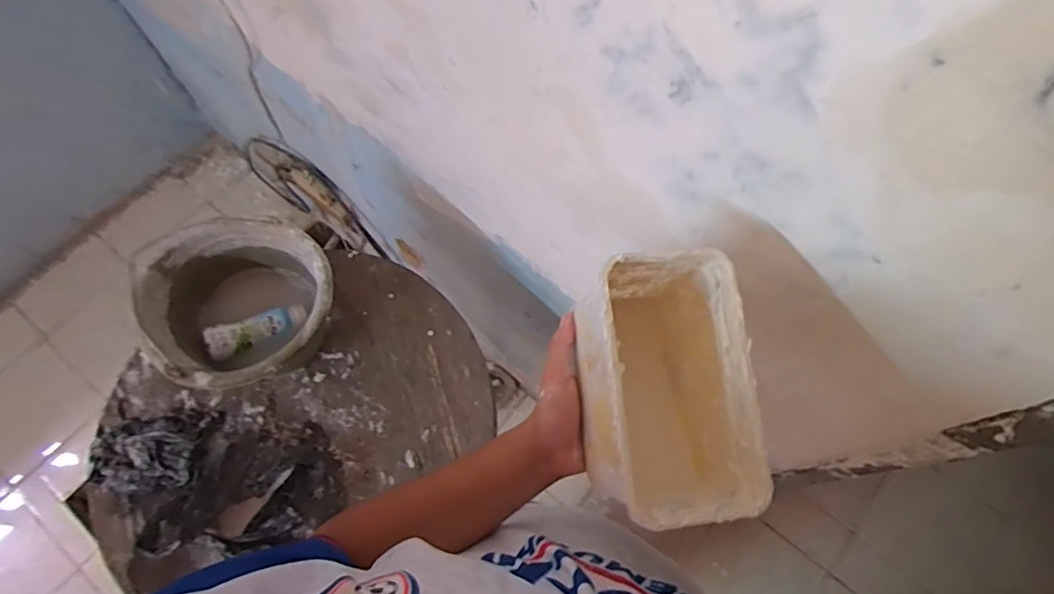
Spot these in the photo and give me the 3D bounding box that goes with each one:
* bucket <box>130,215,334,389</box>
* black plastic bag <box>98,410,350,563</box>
[{"bbox_3d":[-0.424,0.013,0.851,0.246,0.170,0.264,1,67,-2],"label":"bucket"},{"bbox_3d":[-0.469,0.259,0.819,0.389,0.119,0.192,5,67,14],"label":"black plastic bag"}]

